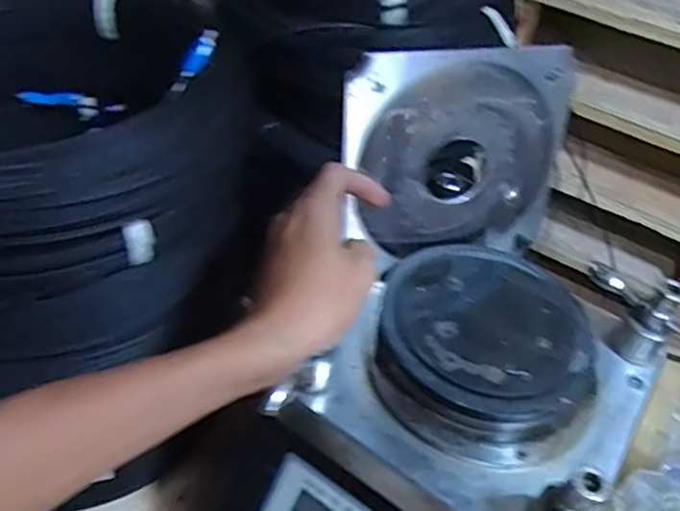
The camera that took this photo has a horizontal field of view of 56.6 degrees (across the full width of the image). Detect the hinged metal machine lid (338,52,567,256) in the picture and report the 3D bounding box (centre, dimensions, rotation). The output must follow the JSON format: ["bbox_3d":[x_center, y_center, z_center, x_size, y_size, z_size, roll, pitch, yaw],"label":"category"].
[{"bbox_3d":[0.086,-0.067,0.464,0.173,0.157,0.008,-8,31,-17],"label":"hinged metal machine lid"}]

